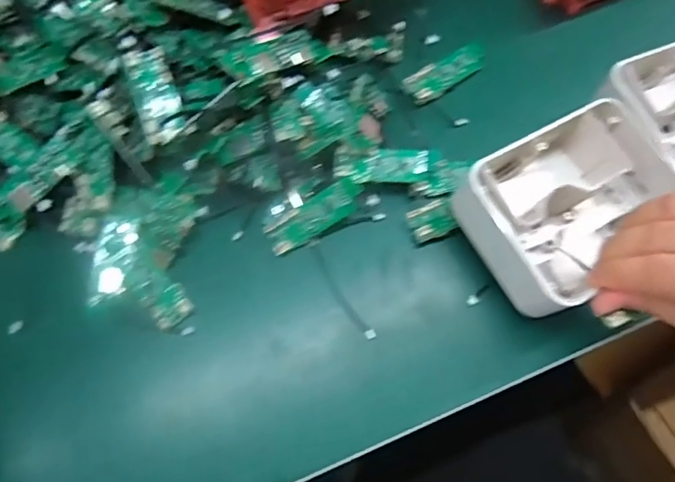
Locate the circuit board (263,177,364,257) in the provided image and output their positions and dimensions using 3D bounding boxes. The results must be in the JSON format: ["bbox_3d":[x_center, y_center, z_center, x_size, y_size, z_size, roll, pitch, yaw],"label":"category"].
[{"bbox_3d":[-0.015,-0.017,0.341,0.069,0.010,0.023,-32,85,4],"label":"circuit board"}]

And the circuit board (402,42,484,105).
[{"bbox_3d":[0.085,-0.129,0.389,0.069,0.010,0.024,-29,70,-9],"label":"circuit board"}]

